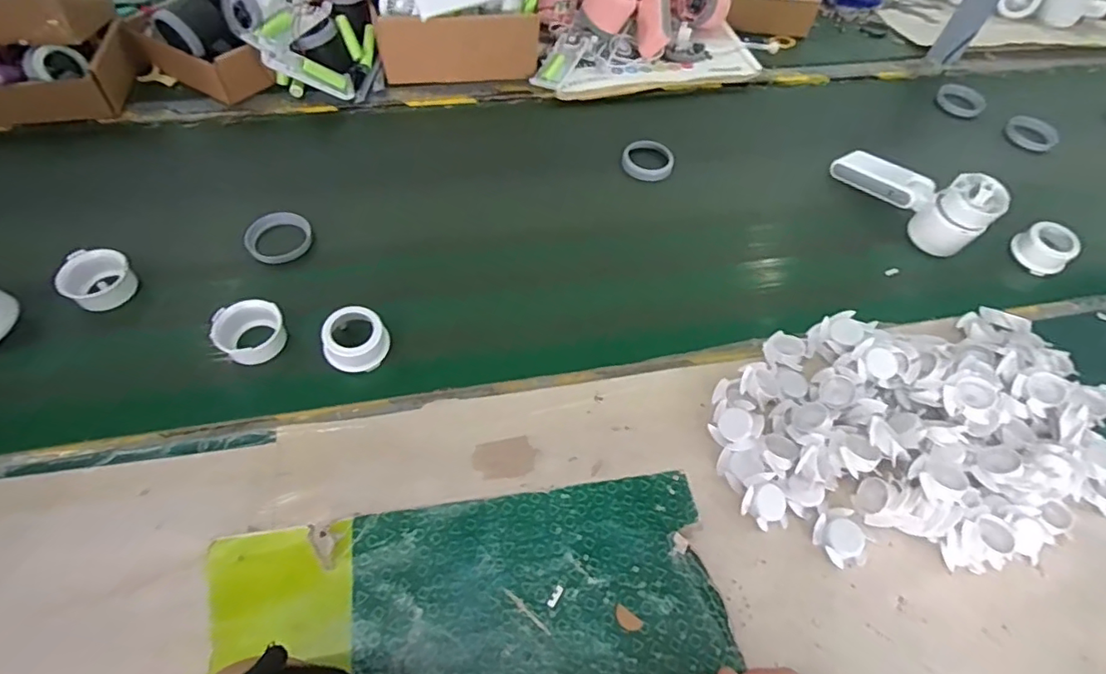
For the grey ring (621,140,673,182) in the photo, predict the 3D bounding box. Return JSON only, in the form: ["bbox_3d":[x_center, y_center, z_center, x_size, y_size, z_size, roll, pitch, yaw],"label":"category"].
[{"bbox_3d":[0.112,-0.208,0.661,0.058,0.012,0.060,2,56,-3],"label":"grey ring"}]

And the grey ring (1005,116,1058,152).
[{"bbox_3d":[0.643,-0.274,0.749,0.062,0.018,0.062,2,56,-3],"label":"grey ring"}]

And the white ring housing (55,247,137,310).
[{"bbox_3d":[-0.414,-0.053,0.509,0.054,0.030,0.054,2,56,-3],"label":"white ring housing"}]

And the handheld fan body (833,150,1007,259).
[{"bbox_3d":[0.390,-0.156,0.618,0.053,0.072,0.170,-28,50,-21],"label":"handheld fan body"}]

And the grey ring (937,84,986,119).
[{"bbox_3d":[0.566,-0.327,0.775,0.060,0.013,0.062,2,56,-3],"label":"grey ring"}]

